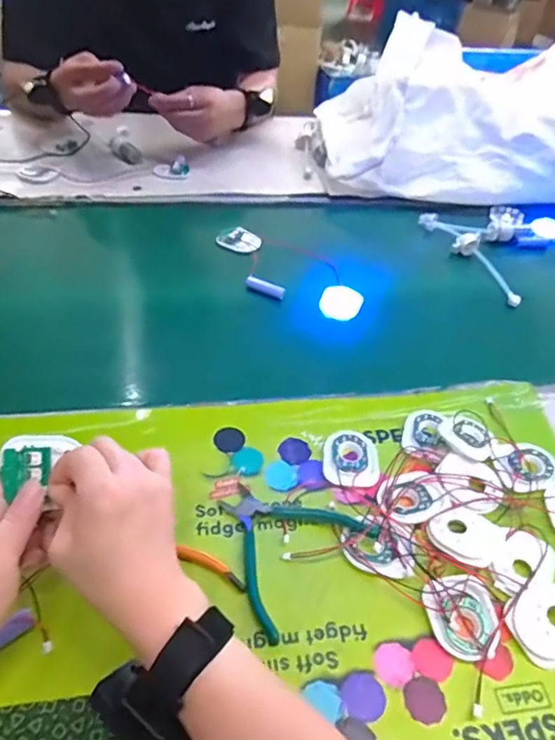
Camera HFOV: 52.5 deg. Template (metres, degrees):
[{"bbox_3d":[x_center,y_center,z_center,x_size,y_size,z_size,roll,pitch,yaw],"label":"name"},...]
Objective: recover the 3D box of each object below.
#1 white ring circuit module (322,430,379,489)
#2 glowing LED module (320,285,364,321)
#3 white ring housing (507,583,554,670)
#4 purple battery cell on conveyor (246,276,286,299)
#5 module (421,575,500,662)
[{"bbox_3d":[0.065,0.079,0.499,0.047,0.010,0.061,7,47,1],"label":"white ring circuit module"},{"bbox_3d":[0.077,-0.081,0.684,0.048,0.020,0.039,14,47,8],"label":"glowing LED module"},{"bbox_3d":[0.194,0.181,0.404,0.054,0.016,0.046,-22,52,-24],"label":"white ring housing"},{"bbox_3d":[-0.014,-0.100,0.684,0.047,0.016,0.011,18,48,12],"label":"purple battery cell on conveyor"},{"bbox_3d":[0.135,0.178,0.403,0.048,0.017,0.054,-7,48,-12],"label":"module"}]

